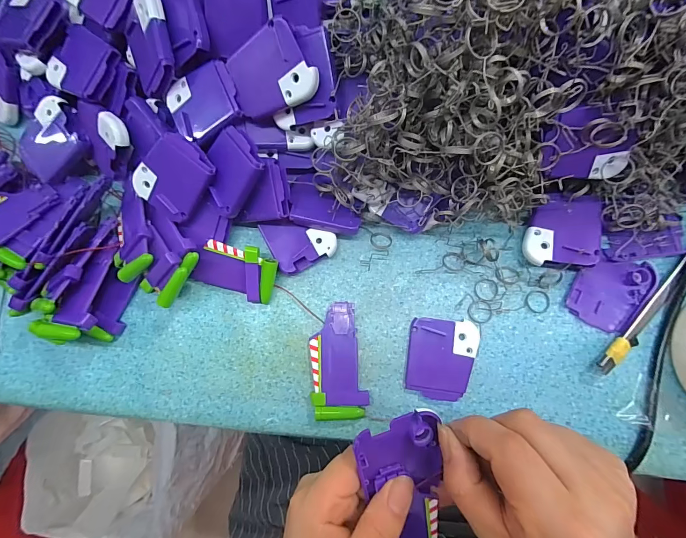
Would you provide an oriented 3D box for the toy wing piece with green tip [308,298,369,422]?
[{"bbox_3d":[-0.005,0.073,0.283,0.042,0.013,0.089,-4,81,4],"label":"toy wing piece with green tip"}]

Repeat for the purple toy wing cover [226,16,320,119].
[{"bbox_3d":[-0.051,-0.135,0.248,0.060,0.007,0.049,-19,103,30],"label":"purple toy wing cover"}]

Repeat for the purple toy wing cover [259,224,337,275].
[{"bbox_3d":[-0.037,-0.015,0.296,0.061,0.015,0.039,3,82,6],"label":"purple toy wing cover"}]

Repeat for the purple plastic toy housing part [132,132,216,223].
[{"bbox_3d":[-0.132,-0.071,0.275,0.050,0.007,0.062,40,113,-6],"label":"purple plastic toy housing part"}]

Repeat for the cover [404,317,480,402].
[{"bbox_3d":[0.078,0.071,0.280,0.053,0.007,0.060,5,82,6],"label":"cover"}]

